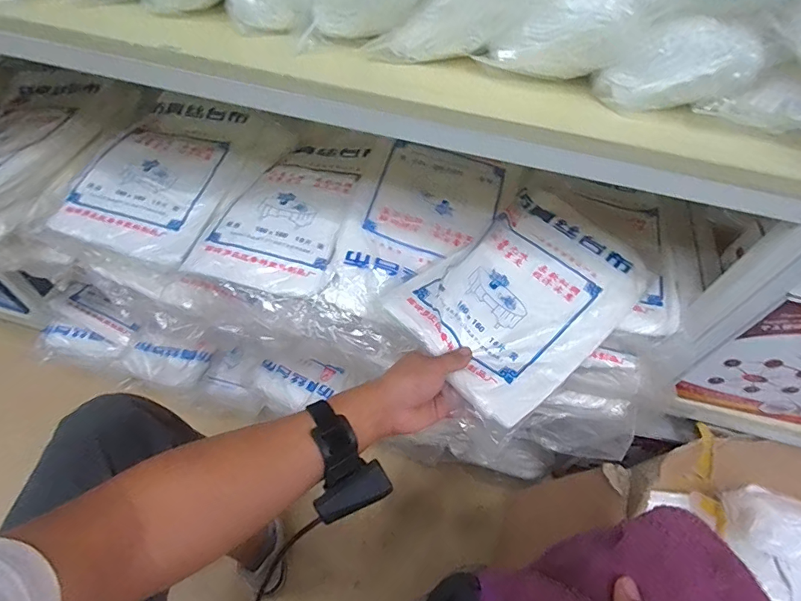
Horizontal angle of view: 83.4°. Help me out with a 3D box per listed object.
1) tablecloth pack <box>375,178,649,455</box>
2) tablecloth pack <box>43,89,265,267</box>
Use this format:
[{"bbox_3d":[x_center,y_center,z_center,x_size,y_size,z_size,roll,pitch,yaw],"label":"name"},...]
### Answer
[{"bbox_3d":[0.157,-0.013,0.576,0.314,0.039,0.216,-35,64,-25],"label":"tablecloth pack"},{"bbox_3d":[-0.373,-0.208,0.714,0.231,0.056,0.309,16,55,6],"label":"tablecloth pack"}]

